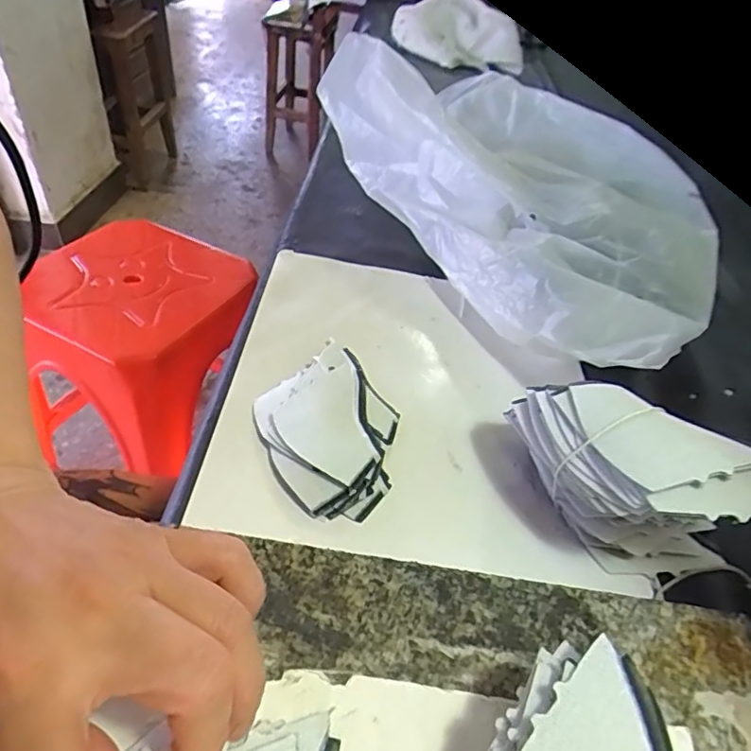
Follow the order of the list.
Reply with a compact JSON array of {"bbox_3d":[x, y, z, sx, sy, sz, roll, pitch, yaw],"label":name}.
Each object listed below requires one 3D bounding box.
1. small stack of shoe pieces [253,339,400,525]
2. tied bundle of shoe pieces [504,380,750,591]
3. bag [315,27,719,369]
[{"bbox_3d":[-0.030,0.028,0.356,0.088,0.018,0.128,-18,49,-26],"label":"small stack of shoe pieces"},{"bbox_3d":[0.132,0.057,0.303,0.128,0.083,0.057,28,47,19],"label":"tied bundle of shoe pieces"},{"bbox_3d":[0.143,-0.176,0.509,0.222,0.105,0.442,-16,48,-24],"label":"bag"}]

